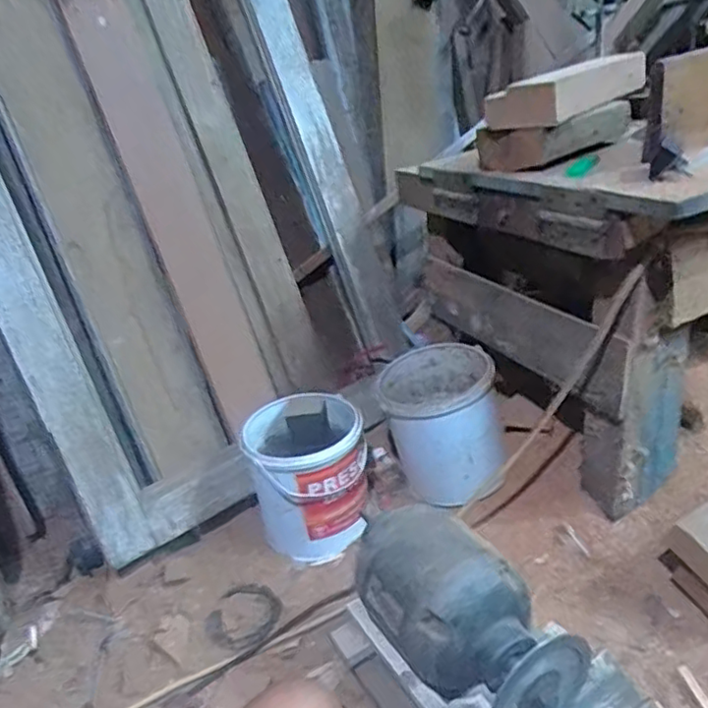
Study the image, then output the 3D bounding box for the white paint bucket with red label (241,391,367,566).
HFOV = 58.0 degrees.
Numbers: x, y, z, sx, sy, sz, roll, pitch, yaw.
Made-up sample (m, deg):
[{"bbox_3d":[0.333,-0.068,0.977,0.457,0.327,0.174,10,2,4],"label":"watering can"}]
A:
[{"bbox_3d":[-0.068,0.187,0.969,0.166,0.190,0.161,-6,28,3],"label":"white paint bucket with red label"}]

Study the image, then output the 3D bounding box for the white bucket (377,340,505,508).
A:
[{"bbox_3d":[0.132,0.103,0.996,0.167,0.175,0.178,-6,28,2],"label":"white bucket"}]

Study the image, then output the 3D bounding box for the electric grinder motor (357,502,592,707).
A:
[{"bbox_3d":[0.100,0.260,0.638,0.126,0.120,0.235,-25,33,-30],"label":"electric grinder motor"}]

